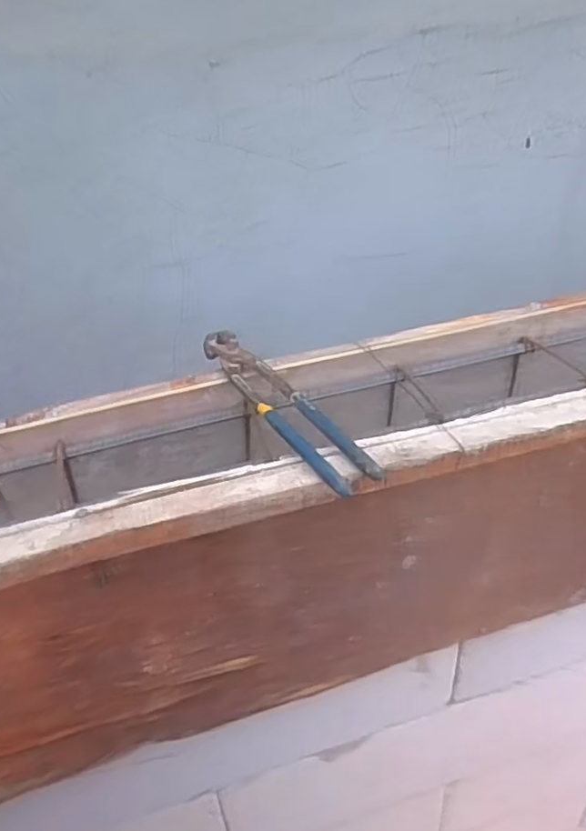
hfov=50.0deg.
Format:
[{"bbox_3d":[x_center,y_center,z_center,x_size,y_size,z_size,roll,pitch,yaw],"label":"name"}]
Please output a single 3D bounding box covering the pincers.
[{"bbox_3d":[-0.010,-0.012,0.509,0.040,0.028,0.221,-21,38,-22],"label":"pincers"}]

